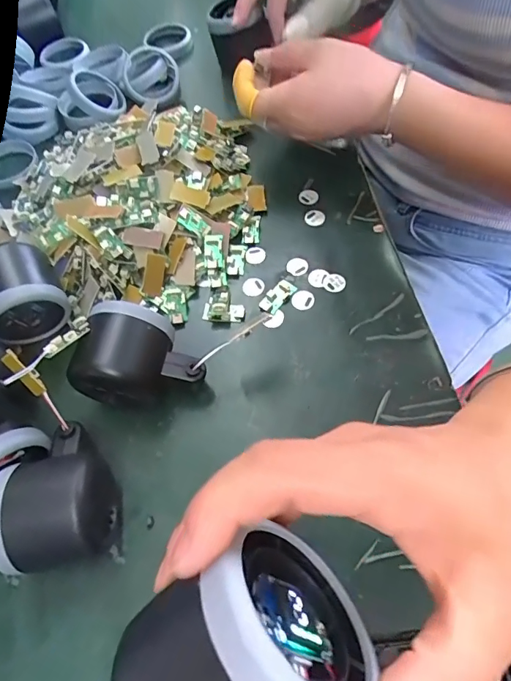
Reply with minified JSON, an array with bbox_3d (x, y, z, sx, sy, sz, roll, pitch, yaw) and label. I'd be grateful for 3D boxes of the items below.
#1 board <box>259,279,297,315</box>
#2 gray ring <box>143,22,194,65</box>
[{"bbox_3d":[0.017,-0.033,0.352,0.016,0.004,0.032,37,69,22],"label":"board"},{"bbox_3d":[-0.101,-0.347,0.538,0.053,0.021,0.064,-15,60,-5],"label":"gray ring"}]

